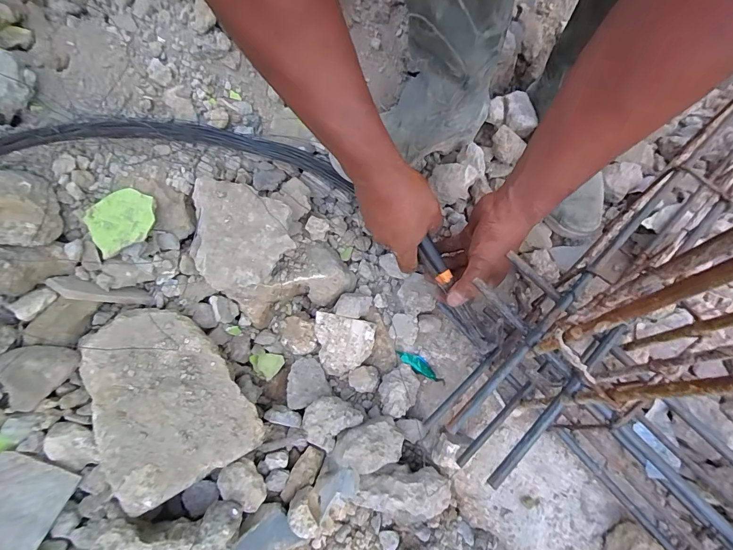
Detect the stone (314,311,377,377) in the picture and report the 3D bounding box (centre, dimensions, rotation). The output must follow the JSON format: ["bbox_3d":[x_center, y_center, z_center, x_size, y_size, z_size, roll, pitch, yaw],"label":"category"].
[{"bbox_3d":[-0.031,0.092,0.488,0.077,0.032,0.071,7,65,4],"label":"stone"}]

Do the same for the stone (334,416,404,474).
[{"bbox_3d":[0.001,0.194,0.419,0.078,0.035,0.050,-21,67,-9],"label":"stone"}]

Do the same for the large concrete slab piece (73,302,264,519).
[{"bbox_3d":[-0.221,0.123,0.392,0.135,0.044,0.207,-36,70,-15],"label":"large concrete slab piece"}]

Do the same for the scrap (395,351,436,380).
[{"bbox_3d":[0.065,0.117,0.489,0.057,0.010,0.022,22,67,10],"label":"scrap"}]

